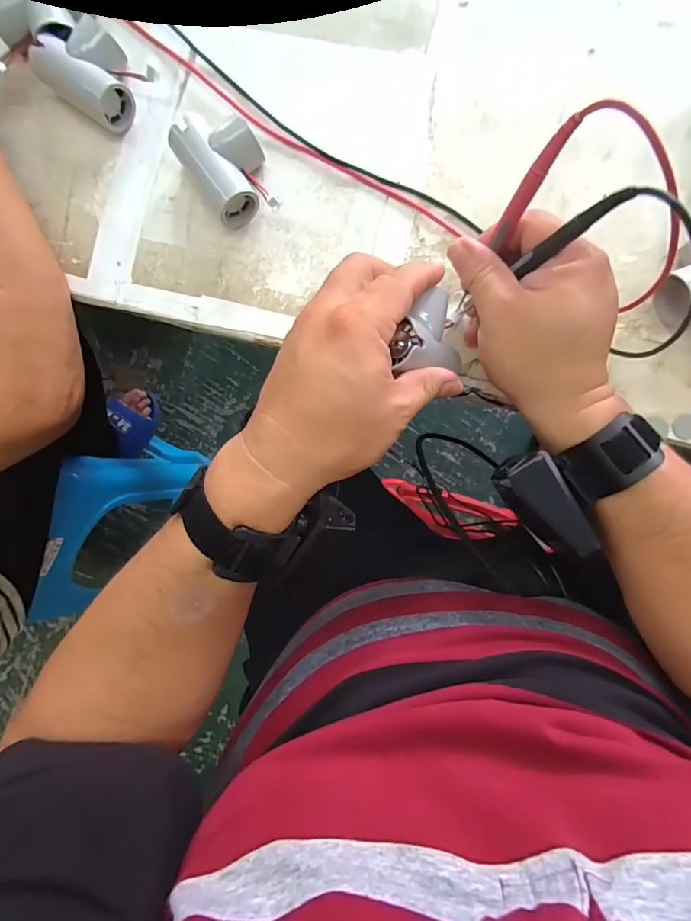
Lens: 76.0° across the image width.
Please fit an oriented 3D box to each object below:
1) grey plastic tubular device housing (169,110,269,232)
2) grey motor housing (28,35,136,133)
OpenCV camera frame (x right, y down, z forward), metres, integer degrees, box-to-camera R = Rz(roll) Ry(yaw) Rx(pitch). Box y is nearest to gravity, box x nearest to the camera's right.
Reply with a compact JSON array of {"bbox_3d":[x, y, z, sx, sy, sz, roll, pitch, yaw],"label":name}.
[{"bbox_3d":[-0.090,-0.223,0.333,0.053,0.033,0.072,-35,86,4],"label":"grey plastic tubular device housing"},{"bbox_3d":[-0.208,-0.293,0.345,0.076,0.032,0.031,33,92,6],"label":"grey motor housing"}]

